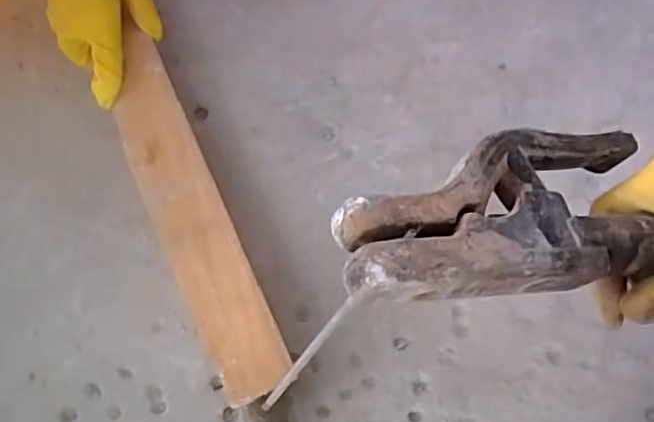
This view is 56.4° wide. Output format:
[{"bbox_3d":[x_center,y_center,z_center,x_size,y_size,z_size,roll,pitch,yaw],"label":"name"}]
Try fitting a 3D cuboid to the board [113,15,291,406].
[{"bbox_3d":[-0.122,0.000,0.541,0.067,0.013,0.332,-22,82,-9],"label":"board"}]

